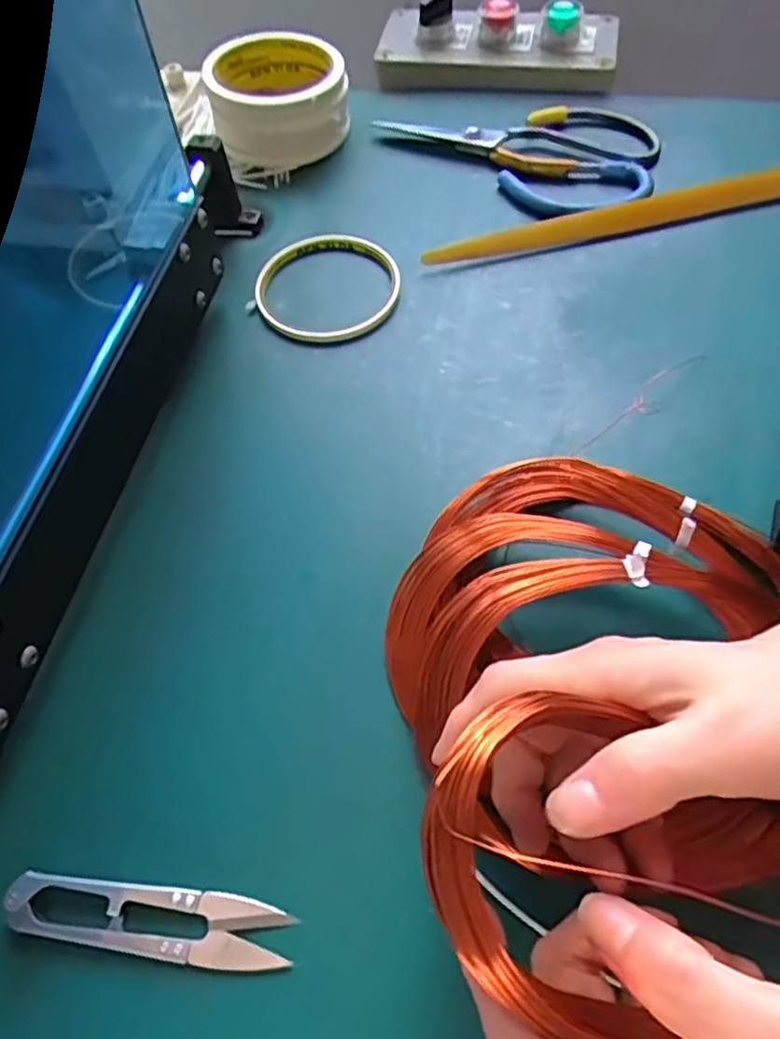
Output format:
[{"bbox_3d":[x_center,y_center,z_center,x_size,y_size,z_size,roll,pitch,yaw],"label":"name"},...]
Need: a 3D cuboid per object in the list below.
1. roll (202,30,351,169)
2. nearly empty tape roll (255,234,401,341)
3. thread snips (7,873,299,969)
[{"bbox_3d":[-0.077,-0.290,0.469,0.090,0.047,0.093,-2,60,3],"label":"roll"},{"bbox_3d":[-0.037,-0.138,0.401,0.084,0.008,0.081,-2,60,3],"label":"nearly empty tape roll"},{"bbox_3d":[-0.087,0.142,0.244,0.102,0.008,0.022,6,61,7],"label":"thread snips"}]

